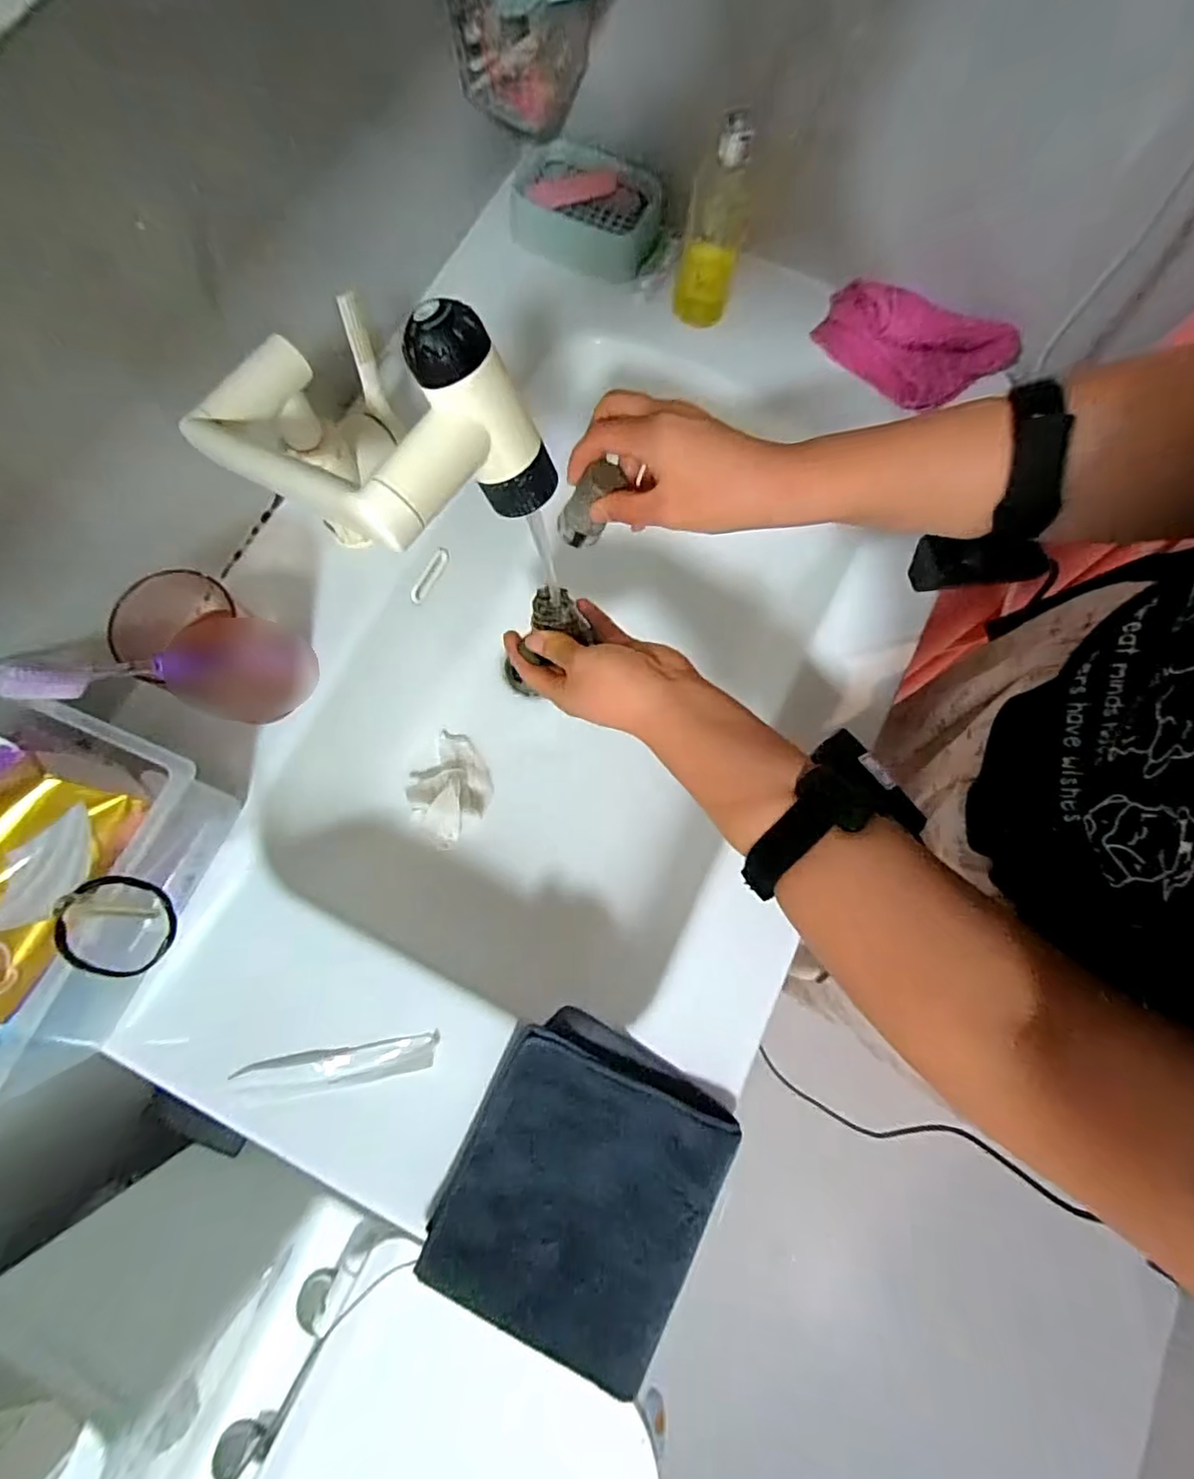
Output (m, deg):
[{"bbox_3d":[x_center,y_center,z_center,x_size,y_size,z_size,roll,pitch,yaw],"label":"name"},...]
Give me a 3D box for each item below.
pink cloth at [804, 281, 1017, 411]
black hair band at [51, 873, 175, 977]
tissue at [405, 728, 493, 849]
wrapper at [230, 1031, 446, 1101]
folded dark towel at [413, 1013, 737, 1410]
[{"bbox_3d":[0.272,-0.348,0.516,0.099,0.042,0.143,-42,81,-10],"label":"pink cloth"},{"bbox_3d":[-0.250,0.098,0.314,0.049,0.012,0.053,-1,98,-40],"label":"black hair band"},{"bbox_3d":[-0.134,0.040,0.540,0.081,0.037,0.085,-44,81,-11],"label":"tissue"},{"bbox_3d":[-0.169,0.213,0.391,0.129,0.005,0.024,-8,77,-3],"label":"wrapper"},{"bbox_3d":[-0.009,0.269,0.366,0.146,0.031,0.157,26,77,5],"label":"folded dark towel"}]

